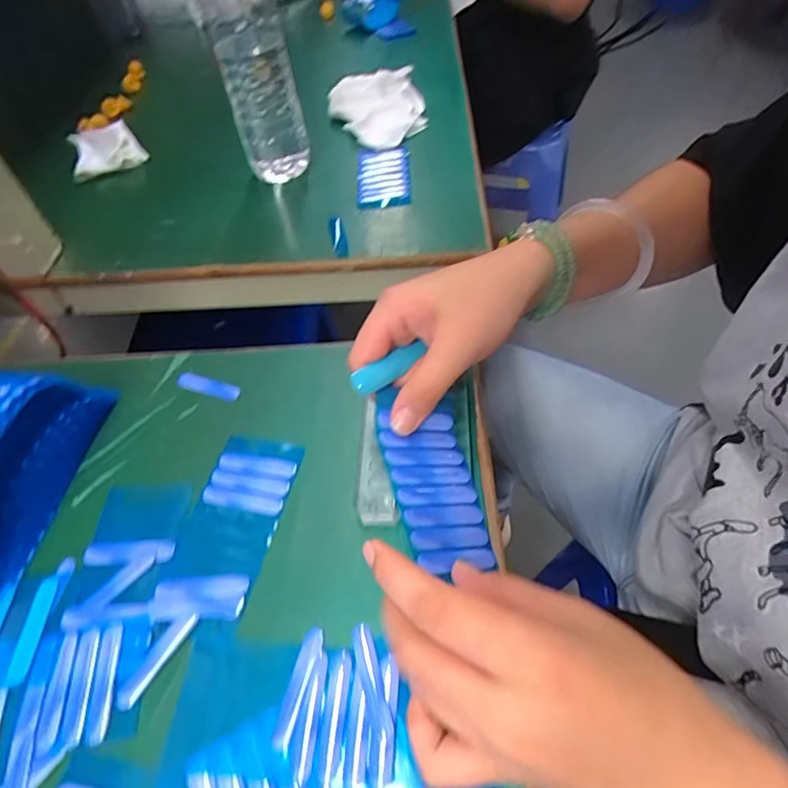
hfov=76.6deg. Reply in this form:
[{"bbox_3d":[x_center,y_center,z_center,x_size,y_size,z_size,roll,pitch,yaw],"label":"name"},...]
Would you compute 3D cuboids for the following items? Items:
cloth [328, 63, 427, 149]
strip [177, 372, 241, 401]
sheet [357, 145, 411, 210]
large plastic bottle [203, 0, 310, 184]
[{"bbox_3d":[-0.021,-0.350,0.598,0.110,0.029,0.169,-5,52,1],"label":"cloth"},{"bbox_3d":[-0.134,-0.007,0.361,0.053,0.004,0.013,15,55,15],"label":"strip"},{"bbox_3d":[-0.011,-0.227,0.518,0.054,0.004,0.118,-5,50,6],"label":"sheet"},{"bbox_3d":[-0.132,-0.321,0.465,0.068,0.220,0.073,-15,53,-7],"label":"large plastic bottle"}]

